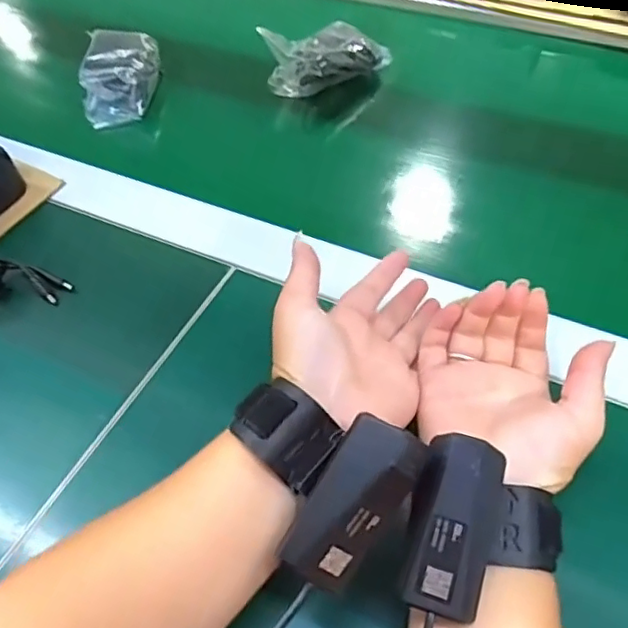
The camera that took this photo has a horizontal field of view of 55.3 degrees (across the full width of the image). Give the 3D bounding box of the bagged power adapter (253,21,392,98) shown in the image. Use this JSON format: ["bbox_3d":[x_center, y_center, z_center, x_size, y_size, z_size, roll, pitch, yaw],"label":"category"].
[{"bbox_3d":[0.011,-0.264,0.612,0.120,0.044,0.083,-30,55,-19],"label":"bagged power adapter"}]

